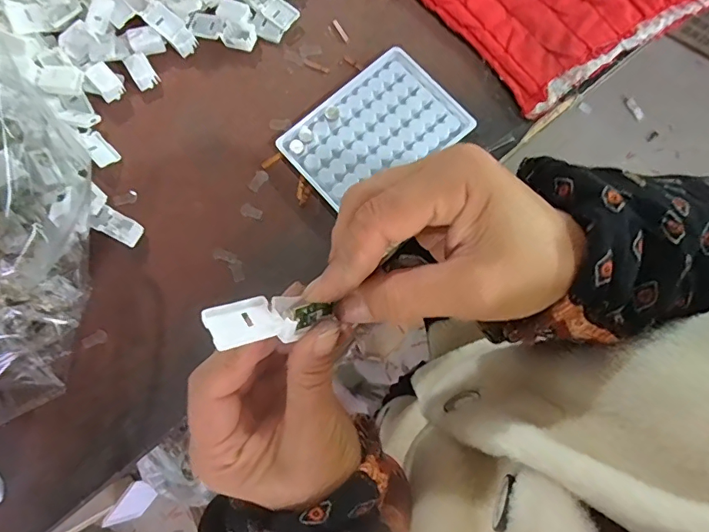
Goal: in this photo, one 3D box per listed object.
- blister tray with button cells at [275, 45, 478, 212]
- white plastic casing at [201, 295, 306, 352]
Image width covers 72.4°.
[{"bbox_3d":[0.015,-0.105,0.382,0.129,0.007,0.091,-41,81,-8],"label":"blister tray with button cells"},{"bbox_3d":[-0.040,0.022,0.198,0.040,0.010,0.020,-5,50,-28],"label":"white plastic casing"}]

